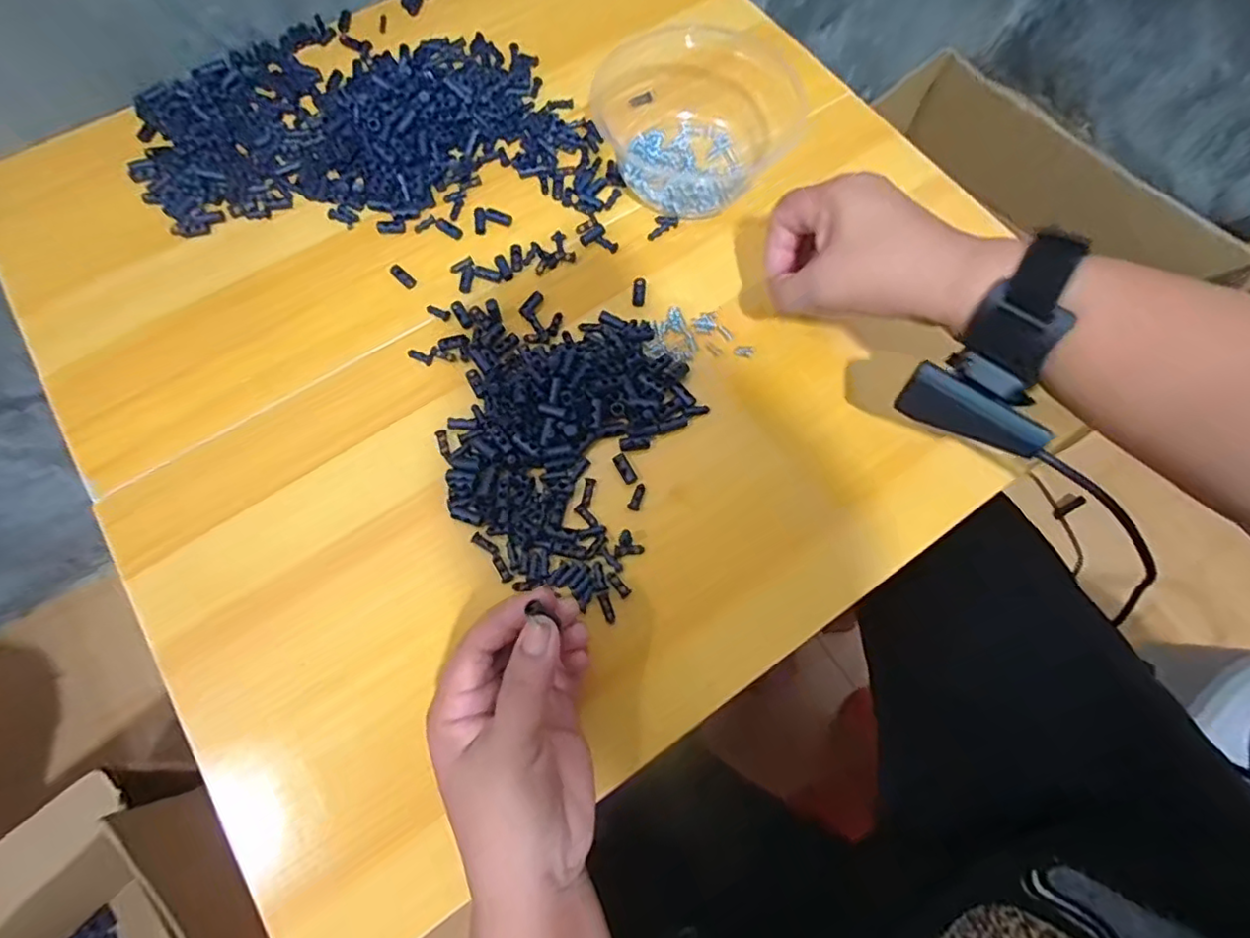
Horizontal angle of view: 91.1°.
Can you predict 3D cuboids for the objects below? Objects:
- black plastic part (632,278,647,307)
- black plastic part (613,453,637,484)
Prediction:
[{"bbox_3d":[0.010,-0.118,0.410,0.009,0.004,0.022,2,70,0],"label":"black plastic part"},{"bbox_3d":[0.000,0.000,0.365,0.007,0.004,0.019,-29,73,-10],"label":"black plastic part"}]

